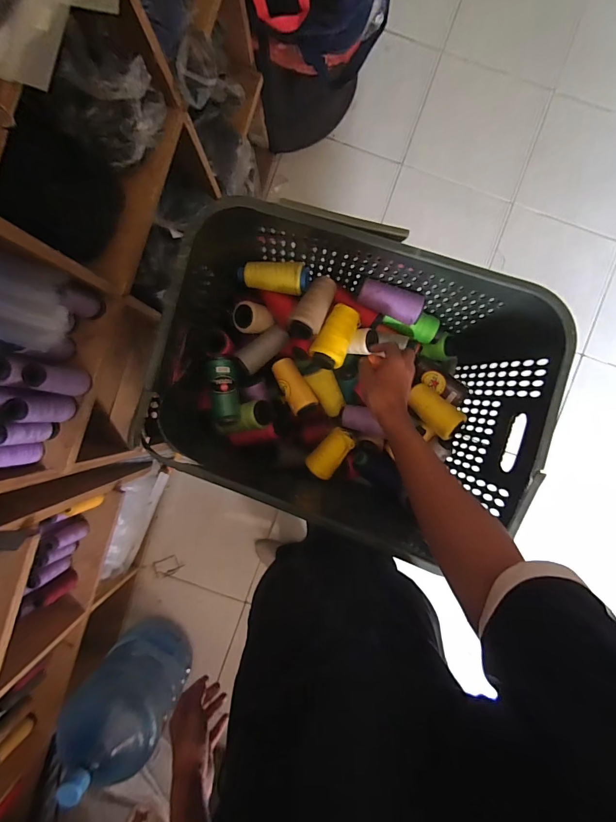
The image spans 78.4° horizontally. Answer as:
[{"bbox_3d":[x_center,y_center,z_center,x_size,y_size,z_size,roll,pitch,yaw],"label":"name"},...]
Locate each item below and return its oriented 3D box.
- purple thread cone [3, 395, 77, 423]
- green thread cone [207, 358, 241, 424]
[{"bbox_3d":[-0.421,-0.002,0.596,0.044,0.107,0.045,-8,91,1],"label":"purple thread cone"},{"bbox_3d":[-0.146,-0.035,0.650,0.047,0.038,0.113,-5,91,0],"label":"green thread cone"}]

